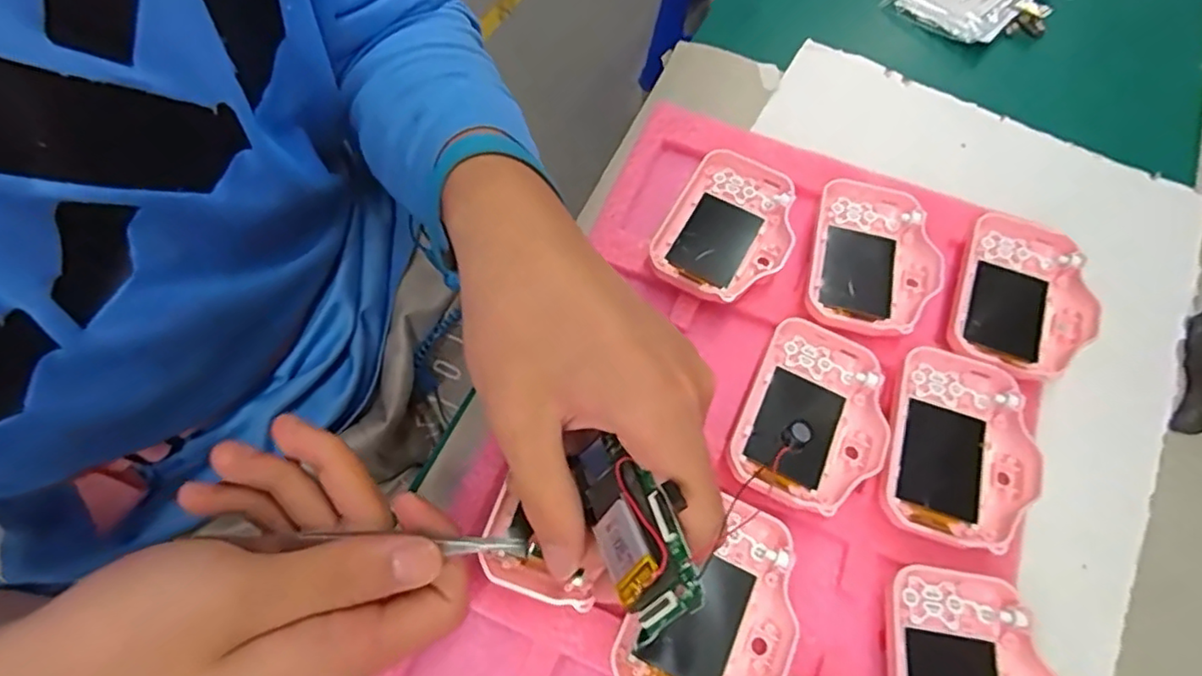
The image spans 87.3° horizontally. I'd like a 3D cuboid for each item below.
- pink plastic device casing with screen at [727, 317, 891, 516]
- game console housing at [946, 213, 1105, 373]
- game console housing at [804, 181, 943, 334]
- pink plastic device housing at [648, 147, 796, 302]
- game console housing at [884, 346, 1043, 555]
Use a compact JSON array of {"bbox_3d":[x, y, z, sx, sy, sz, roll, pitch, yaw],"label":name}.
[{"bbox_3d":[0.095,0.035,0.282,0.058,0.012,0.082,23,67,9],"label":"pink plastic device casing with screen"},{"bbox_3d":[0.205,-0.017,0.305,0.061,0.016,0.084,23,67,9],"label":"game console housing"},{"bbox_3d":[0.137,-0.039,0.314,0.058,0.014,0.083,13,66,5],"label":"game console housing"},{"bbox_3d":[0.065,-0.056,0.320,0.061,0.013,0.083,27,68,11],"label":"pink plastic device housing"},{"bbox_3d":[0.157,0.049,0.277,0.061,0.017,0.084,19,66,7],"label":"game console housing"}]

